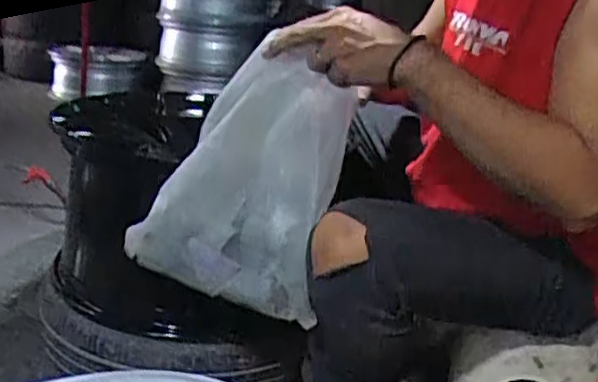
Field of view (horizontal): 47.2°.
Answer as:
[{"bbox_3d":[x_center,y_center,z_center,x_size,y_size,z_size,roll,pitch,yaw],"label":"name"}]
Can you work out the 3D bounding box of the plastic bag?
[{"bbox_3d":[-0.067,-0.017,0.811,0.219,0.277,0.111,10,20,15],"label":"plastic bag"}]

